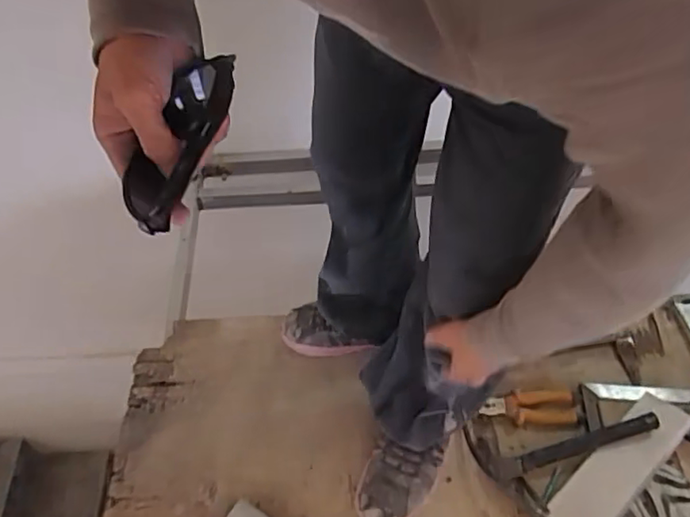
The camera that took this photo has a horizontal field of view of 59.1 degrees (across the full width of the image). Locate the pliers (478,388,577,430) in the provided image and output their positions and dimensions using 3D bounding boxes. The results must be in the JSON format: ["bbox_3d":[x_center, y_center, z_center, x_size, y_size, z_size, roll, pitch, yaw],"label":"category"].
[{"bbox_3d":[0.305,0.246,1.005,0.150,0.021,0.058,-5,55,-3],"label":"pliers"}]

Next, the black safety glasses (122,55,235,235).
[{"bbox_3d":[-0.115,-0.084,0.413,0.038,0.028,0.139,17,72,13],"label":"black safety glasses"}]

